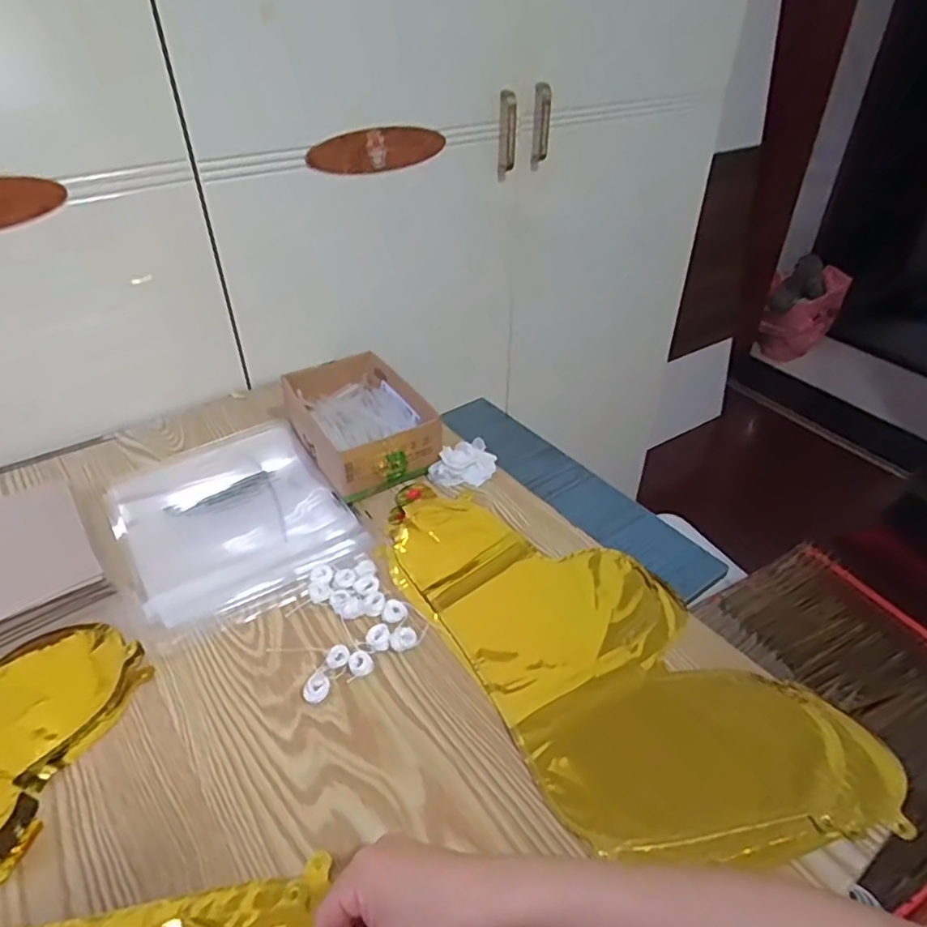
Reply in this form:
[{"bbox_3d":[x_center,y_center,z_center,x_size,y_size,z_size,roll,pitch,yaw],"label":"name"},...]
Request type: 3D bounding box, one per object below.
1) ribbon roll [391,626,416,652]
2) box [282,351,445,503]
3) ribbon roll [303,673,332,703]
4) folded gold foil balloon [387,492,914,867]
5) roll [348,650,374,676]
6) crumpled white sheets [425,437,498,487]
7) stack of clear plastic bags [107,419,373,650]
[{"bbox_3d":[-0.050,0.148,0.523,0.020,0.008,0.022,1,38,-1],"label":"ribbon roll"},{"bbox_3d":[-0.122,-0.051,0.722,0.134,0.067,0.211,-19,42,-23],"label":"box"},{"bbox_3d":[-0.114,0.176,0.486,0.020,0.012,0.018,-12,40,-16],"label":"ribbon roll"},{"bbox_3d":[0.103,0.151,0.522,0.211,0.009,0.426,-26,46,-30],"label":"folded gold foil balloon"},{"bbox_3d":[-0.083,0.162,0.506,0.019,0.007,0.019,1,38,-1],"label":"roll"},{"bbox_3d":[0.000,-0.002,0.687,0.072,0.029,0.045,-19,43,-24],"label":"crumpled white sheets"},{"bbox_3d":[-0.247,0.053,0.668,0.210,0.013,0.287,-21,43,-26],"label":"stack of clear plastic bags"}]

